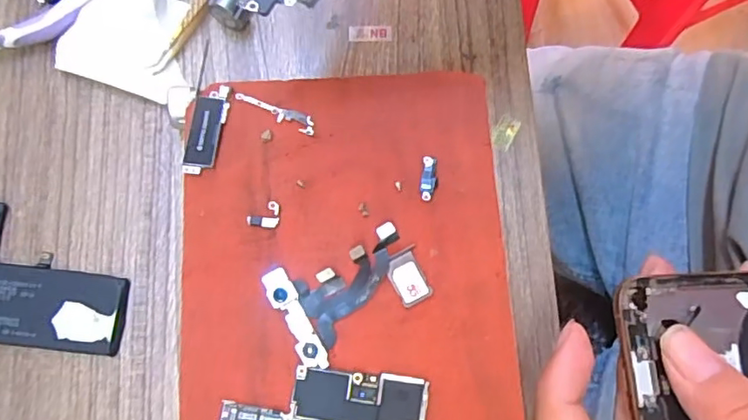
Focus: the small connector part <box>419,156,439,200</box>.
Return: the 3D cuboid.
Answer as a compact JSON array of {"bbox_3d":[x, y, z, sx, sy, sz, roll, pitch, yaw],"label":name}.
[{"bbox_3d":[0.020,-0.012,0.215,0.006,0.004,0.017,9,75,2],"label":"small connector part"}]

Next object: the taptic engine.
[{"bbox_3d":[-0.062,-0.031,0.221,0.012,0.004,0.036,8,75,2],"label":"taptic engine"}]

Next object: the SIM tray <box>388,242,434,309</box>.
[{"bbox_3d":[0.012,0.023,0.207,0.012,0.004,0.019,-24,76,-6],"label":"SIM tray"}]

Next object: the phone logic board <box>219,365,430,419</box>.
[{"bbox_3d":[-0.016,0.066,0.195,0.066,0.004,0.026,6,75,2],"label":"phone logic board"}]

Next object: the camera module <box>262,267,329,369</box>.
[{"bbox_3d":[-0.027,0.037,0.201,0.009,0.004,0.037,-29,77,-7],"label":"camera module"}]

